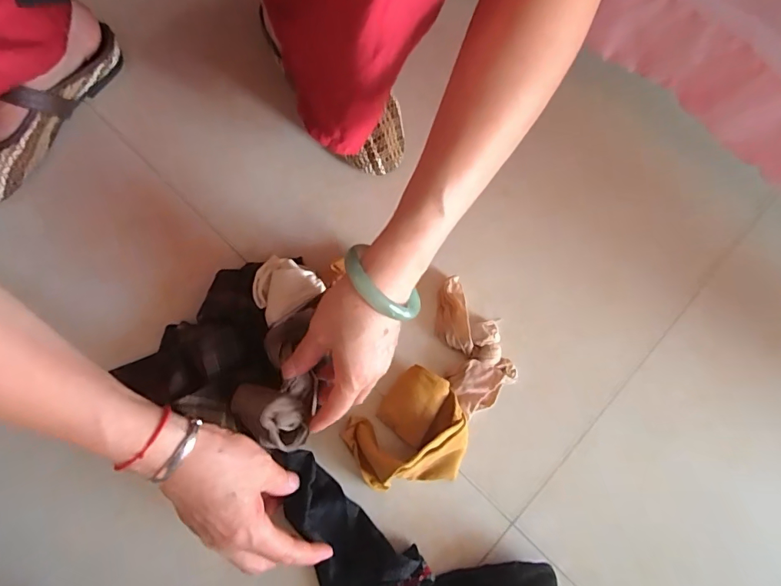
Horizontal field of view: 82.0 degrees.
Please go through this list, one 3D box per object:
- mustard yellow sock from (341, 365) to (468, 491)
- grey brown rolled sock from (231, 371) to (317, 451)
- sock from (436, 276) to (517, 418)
[{"bbox_3d":[0.020,0.129,0.402,0.106,0.054,0.092,-38,81,-9],"label":"mustard yellow sock"},{"bbox_3d":[-0.101,0.096,0.378,0.068,0.039,0.060,8,77,1],"label":"grey brown rolled sock"},{"bbox_3d":[0.077,0.048,0.437,0.062,0.034,0.124,-18,78,-5],"label":"sock"}]

